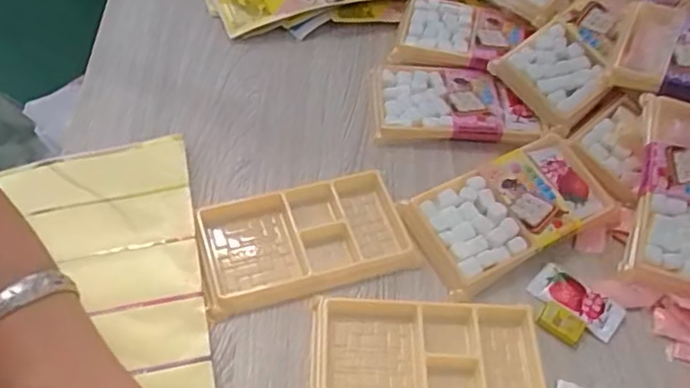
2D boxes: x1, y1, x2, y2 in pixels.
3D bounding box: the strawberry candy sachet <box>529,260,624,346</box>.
[{"bbox_3d":[0.148,0.067,0.401,0.057,0.008,0.030,33,59,18],"label":"strawberry candy sachet"}]

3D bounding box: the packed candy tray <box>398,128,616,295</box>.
[{"bbox_3d":[0.112,0.008,0.424,0.141,0.013,0.070,-25,60,-20],"label":"packed candy tray"}]

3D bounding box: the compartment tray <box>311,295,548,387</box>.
[{"bbox_3d":[0.050,0.101,0.366,0.136,0.019,0.076,4,55,-2],"label":"compartment tray"}]

